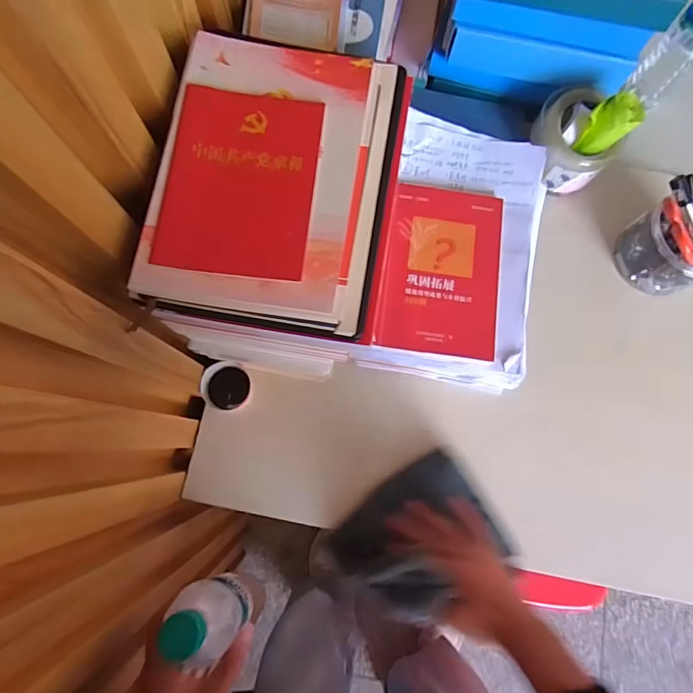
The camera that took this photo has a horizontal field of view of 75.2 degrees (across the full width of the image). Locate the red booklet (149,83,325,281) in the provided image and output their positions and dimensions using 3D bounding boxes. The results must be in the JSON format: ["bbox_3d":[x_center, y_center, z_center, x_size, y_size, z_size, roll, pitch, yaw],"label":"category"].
[{"bbox_3d":[-0.075,-0.120,0.322,0.103,0.006,0.142,6,78,0],"label":"red booklet"}]

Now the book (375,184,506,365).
[{"bbox_3d":[0.115,-0.093,0.537,0.137,0.013,0.209,8,78,1],"label":"book"}]

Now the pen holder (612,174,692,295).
[{"bbox_3d":[0.450,-0.148,0.600,0.122,0.109,0.122,-23,79,-6],"label":"pen holder"}]

